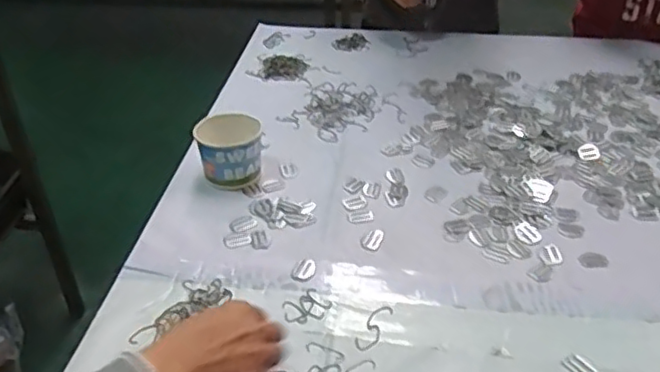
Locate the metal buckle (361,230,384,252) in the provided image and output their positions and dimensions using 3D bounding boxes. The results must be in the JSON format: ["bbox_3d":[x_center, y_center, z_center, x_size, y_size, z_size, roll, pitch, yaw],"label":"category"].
[{"bbox_3d":[0.053,0.065,0.775,0.024,0.004,0.040,10,37,14],"label":"metal buckle"}]

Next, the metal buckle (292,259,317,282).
[{"bbox_3d":[-0.030,0.097,0.730,0.026,0.004,0.039,7,36,10],"label":"metal buckle"}]

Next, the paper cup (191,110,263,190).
[{"bbox_3d":[-0.137,-0.045,0.859,0.090,0.083,0.079,-5,36,-6],"label":"paper cup"}]

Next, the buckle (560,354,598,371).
[{"bbox_3d":[0.247,0.179,0.613,0.022,0.004,0.034,-21,40,-27],"label":"buckle"}]

